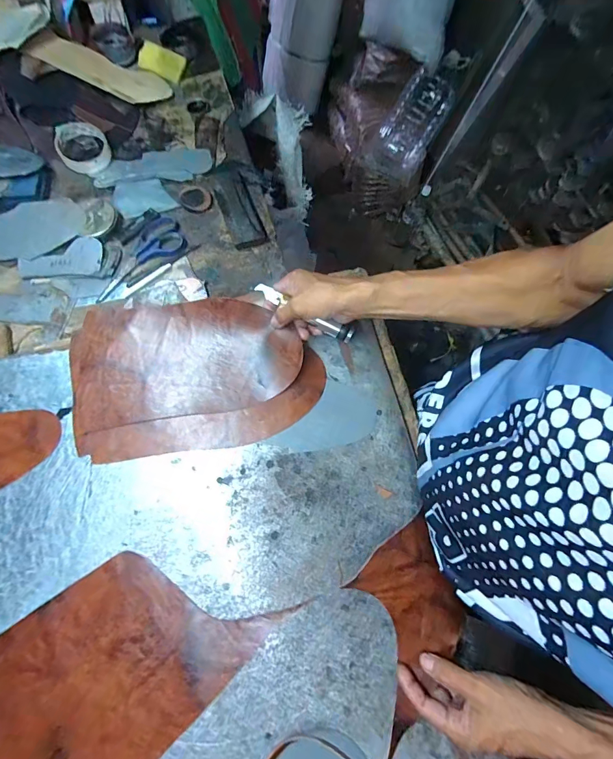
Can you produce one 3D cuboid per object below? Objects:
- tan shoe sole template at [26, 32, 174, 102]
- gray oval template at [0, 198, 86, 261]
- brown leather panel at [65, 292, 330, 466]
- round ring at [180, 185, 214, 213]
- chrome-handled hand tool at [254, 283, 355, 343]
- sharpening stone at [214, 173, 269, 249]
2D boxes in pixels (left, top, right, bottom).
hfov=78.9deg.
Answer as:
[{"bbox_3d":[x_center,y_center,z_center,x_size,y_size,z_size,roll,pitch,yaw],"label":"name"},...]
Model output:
[{"bbox_3d":[-0.388,-0.591,0.713,0.234,0.019,0.098,12,70,-17],"label":"tan shoe sole template"},{"bbox_3d":[-0.439,-0.244,0.604,0.157,0.009,0.086,-25,91,-4],"label":"gray oval template"},{"bbox_3d":[-0.153,-0.014,0.511,0.333,0.043,0.212,-7,71,-3],"label":"brown leather panel"},{"bbox_3d":[-0.191,-0.312,0.639,0.059,0.007,0.050,24,71,3],"label":"round ring"},{"bbox_3d":[-0.003,-0.090,0.497,0.143,0.018,0.019,27,72,1],"label":"chrome-handled hand tool"},{"bbox_3d":[-0.113,-0.285,0.631,0.059,0.013,0.143,-18,74,-11],"label":"sharpening stone"}]

